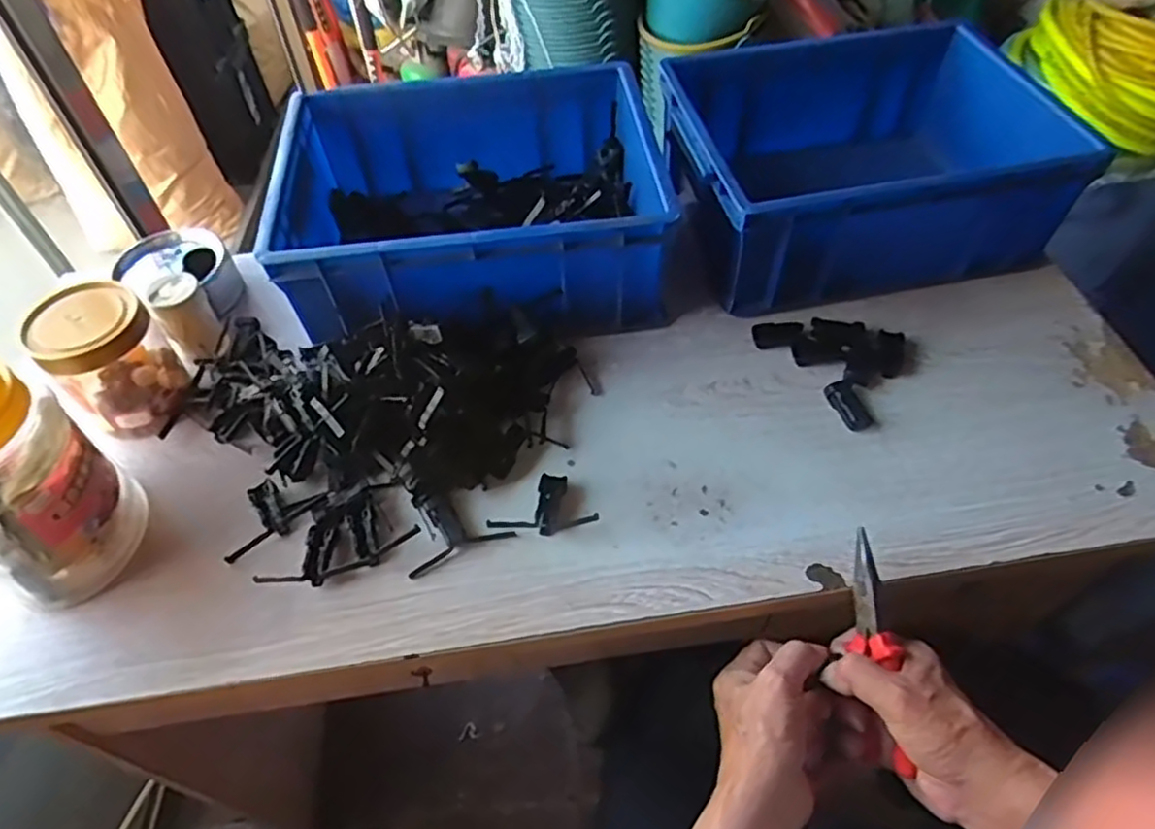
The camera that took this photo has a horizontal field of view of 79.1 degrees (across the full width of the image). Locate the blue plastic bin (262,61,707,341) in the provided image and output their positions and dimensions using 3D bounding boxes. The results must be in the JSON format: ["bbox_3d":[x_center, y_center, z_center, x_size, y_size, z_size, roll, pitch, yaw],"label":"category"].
[{"bbox_3d":[-0.099,-0.201,0.681,0.331,0.131,0.262,-7,52,-4],"label":"blue plastic bin"}]

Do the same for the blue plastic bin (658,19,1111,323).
[{"bbox_3d":[0.271,-0.266,0.714,0.344,0.147,0.297,-11,53,-7],"label":"blue plastic bin"}]

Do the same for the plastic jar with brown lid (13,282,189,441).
[{"bbox_3d":[-0.380,-0.043,0.577,0.078,0.110,0.082,-1,52,1],"label":"plastic jar with brown lid"}]

